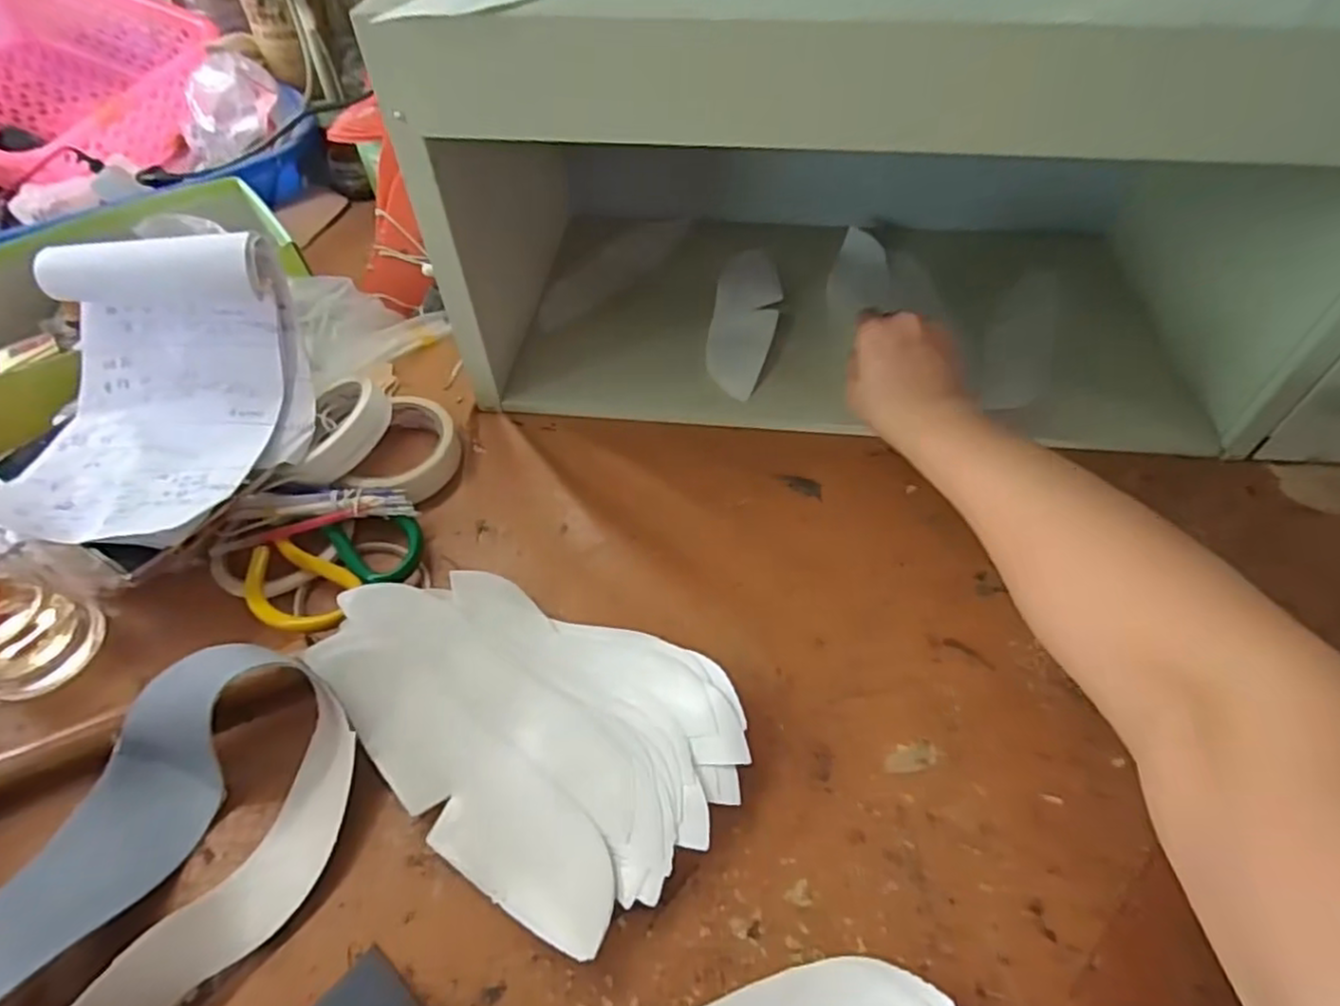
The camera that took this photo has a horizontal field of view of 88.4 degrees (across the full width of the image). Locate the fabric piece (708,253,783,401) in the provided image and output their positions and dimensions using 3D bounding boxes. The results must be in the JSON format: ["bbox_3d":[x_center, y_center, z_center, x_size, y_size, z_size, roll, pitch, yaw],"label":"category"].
[{"bbox_3d":[0.068,-0.170,0.614,0.056,0.008,0.192,6,51,5],"label":"fabric piece"}]

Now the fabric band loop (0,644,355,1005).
[{"bbox_3d":[-0.257,0.179,0.321,0.138,0.051,0.241,15,53,13],"label":"fabric band loop"}]

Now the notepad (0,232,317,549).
[{"bbox_3d":[-0.335,-0.071,0.443,0.152,0.101,0.194,-1,51,0],"label":"notepad"}]

